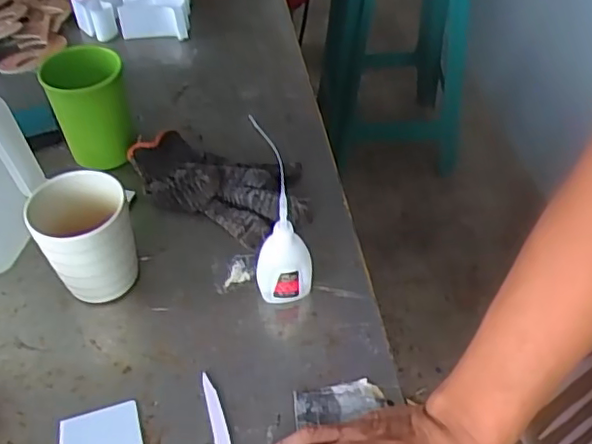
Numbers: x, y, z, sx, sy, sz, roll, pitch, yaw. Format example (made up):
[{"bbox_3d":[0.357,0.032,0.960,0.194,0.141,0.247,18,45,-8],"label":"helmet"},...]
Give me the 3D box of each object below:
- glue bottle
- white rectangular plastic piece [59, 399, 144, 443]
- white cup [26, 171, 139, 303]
[{"bbox_3d":[-0.010,0.001,0.456,0.044,0.143,0.046,-3,47,-4],"label":"glue bottle"},{"bbox_3d":[-0.136,0.148,0.417,0.055,0.005,0.039,-11,48,-11],"label":"white rectangular plastic piece"},{"bbox_3d":[-0.165,0.015,0.472,0.070,0.094,0.072,0,47,0],"label":"white cup"}]

